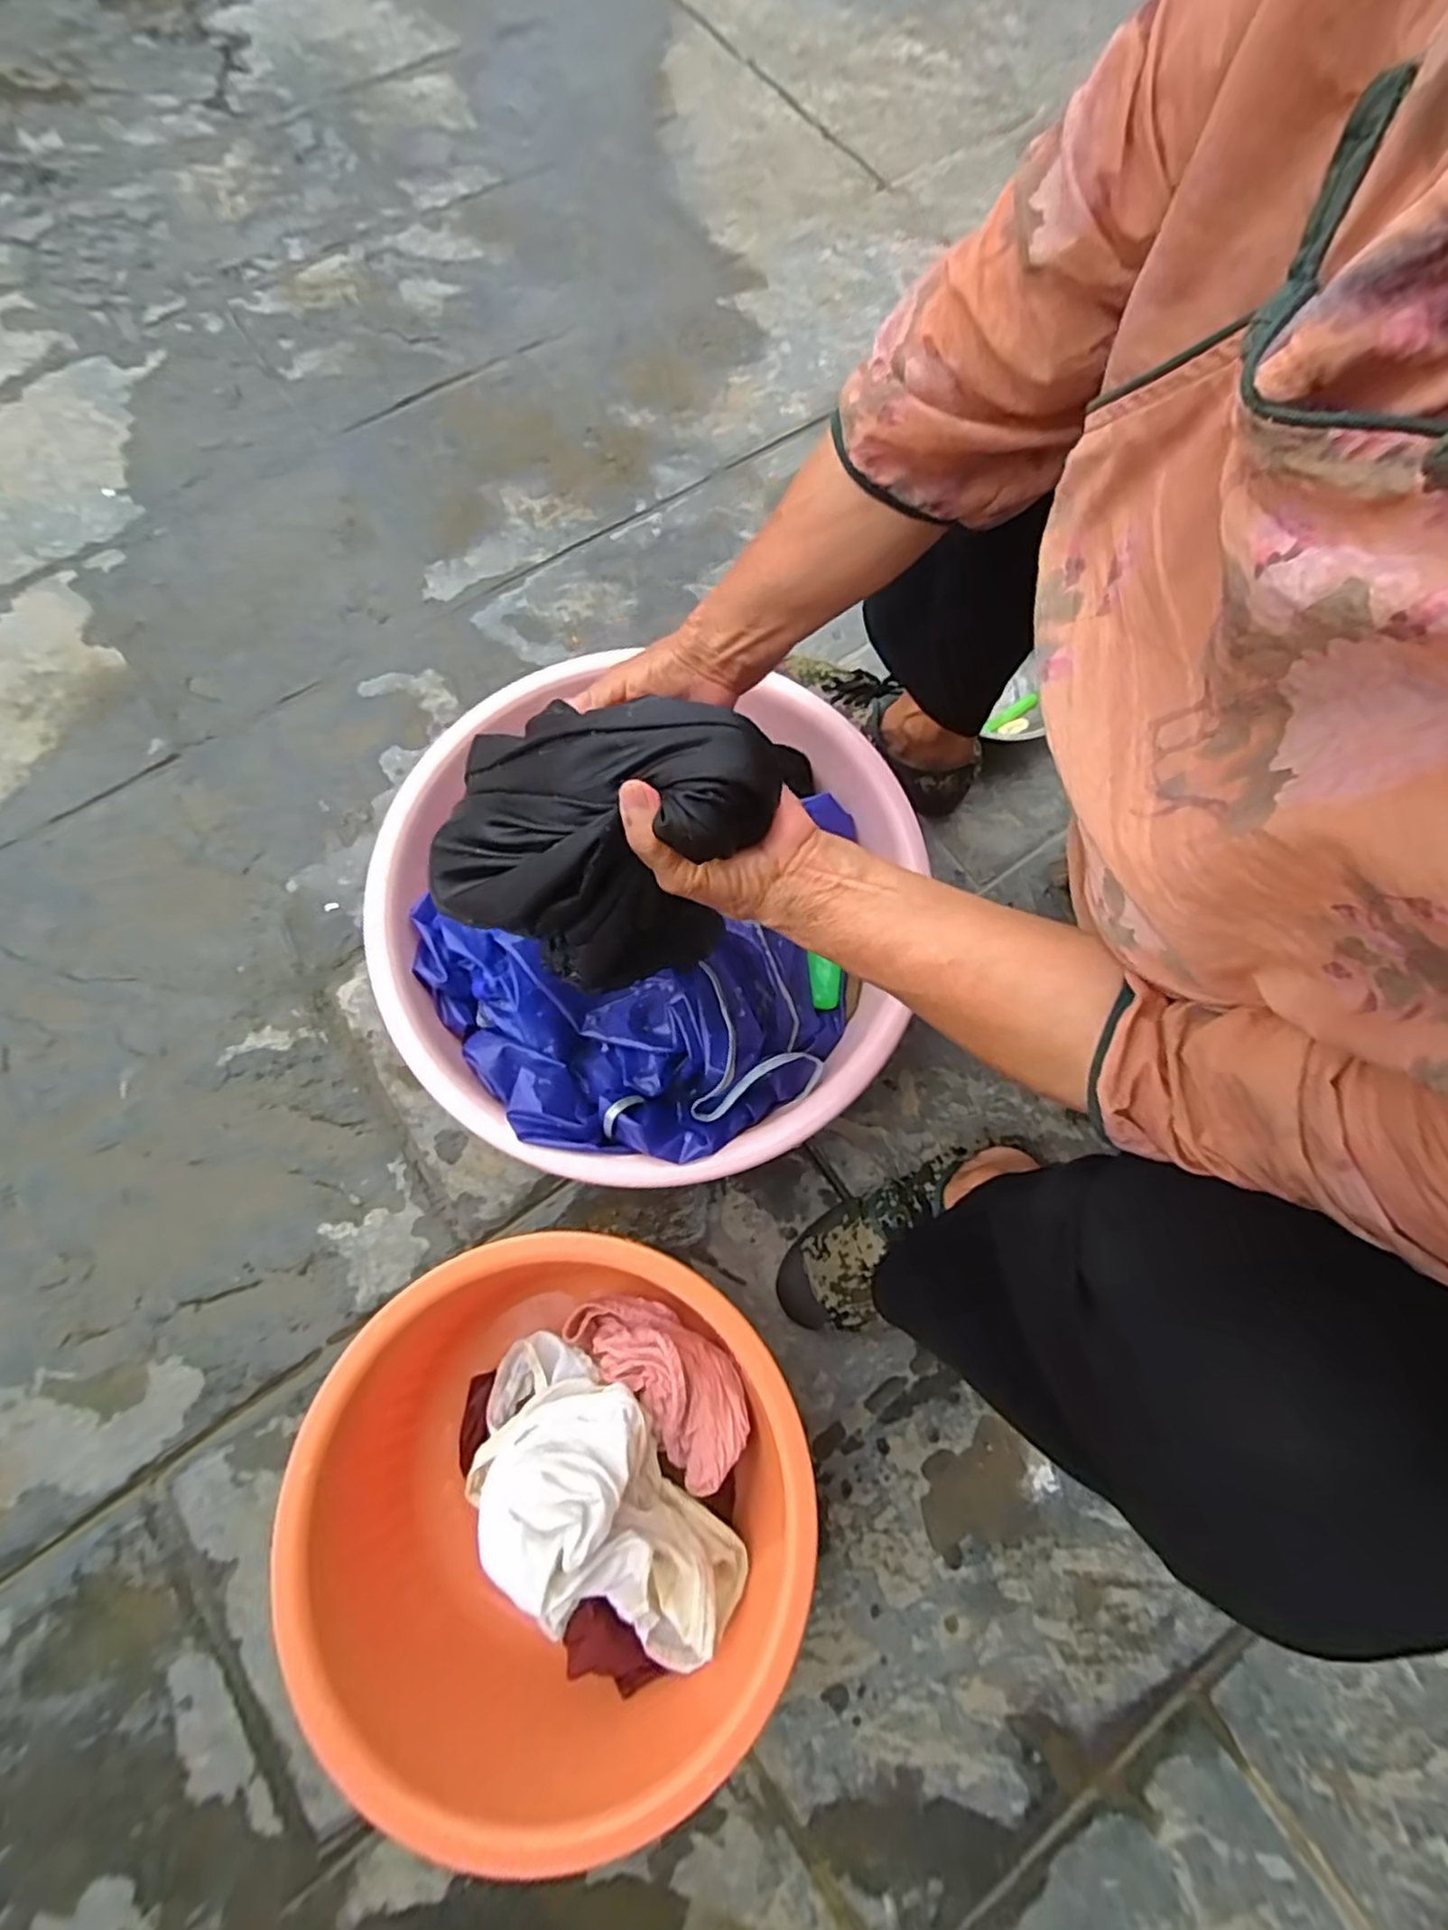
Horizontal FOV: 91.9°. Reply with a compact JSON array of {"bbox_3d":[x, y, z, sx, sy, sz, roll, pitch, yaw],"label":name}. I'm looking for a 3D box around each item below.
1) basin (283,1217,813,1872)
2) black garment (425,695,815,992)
[{"bbox_3d":[-0.109,0.377,0.524,0.310,0.148,0.330,-18,74,-6],"label":"basin"},{"bbox_3d":[-0.071,-0.061,0.391,0.183,0.158,0.119,20,74,5],"label":"black garment"}]

